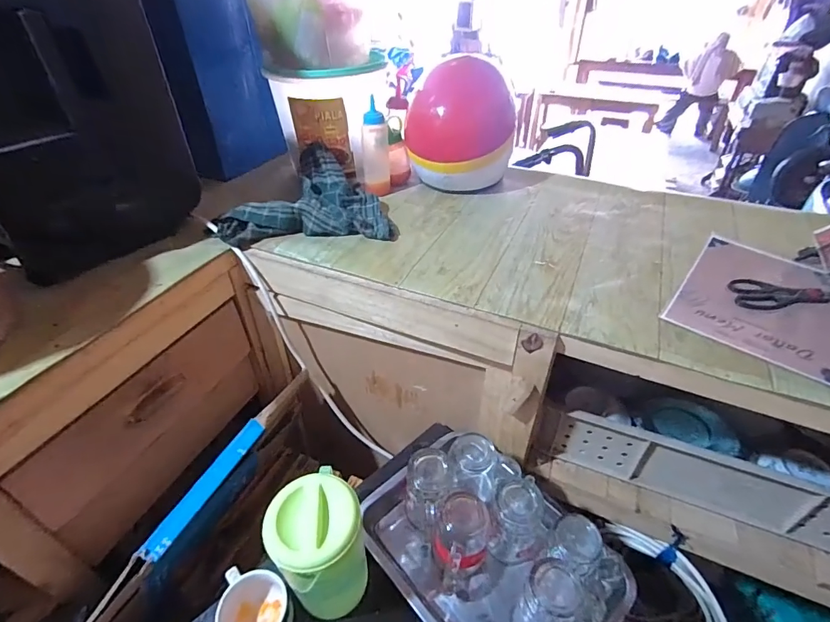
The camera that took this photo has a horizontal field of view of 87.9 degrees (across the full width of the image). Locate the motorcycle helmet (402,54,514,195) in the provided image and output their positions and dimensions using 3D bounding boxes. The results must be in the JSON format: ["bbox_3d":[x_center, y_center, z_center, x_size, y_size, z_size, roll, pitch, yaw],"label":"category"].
[{"bbox_3d":[0.096,-0.384,0.908,0.222,0.212,0.247,7,42,8],"label":"motorcycle helmet"}]

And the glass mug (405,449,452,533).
[{"bbox_3d":[0.019,0.280,0.655,0.071,0.148,0.075,0,41,0],"label":"glass mug"}]

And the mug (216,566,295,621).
[{"bbox_3d":[-0.213,0.400,0.574,0.084,0.064,0.106,-27,47,-27],"label":"mug"}]

